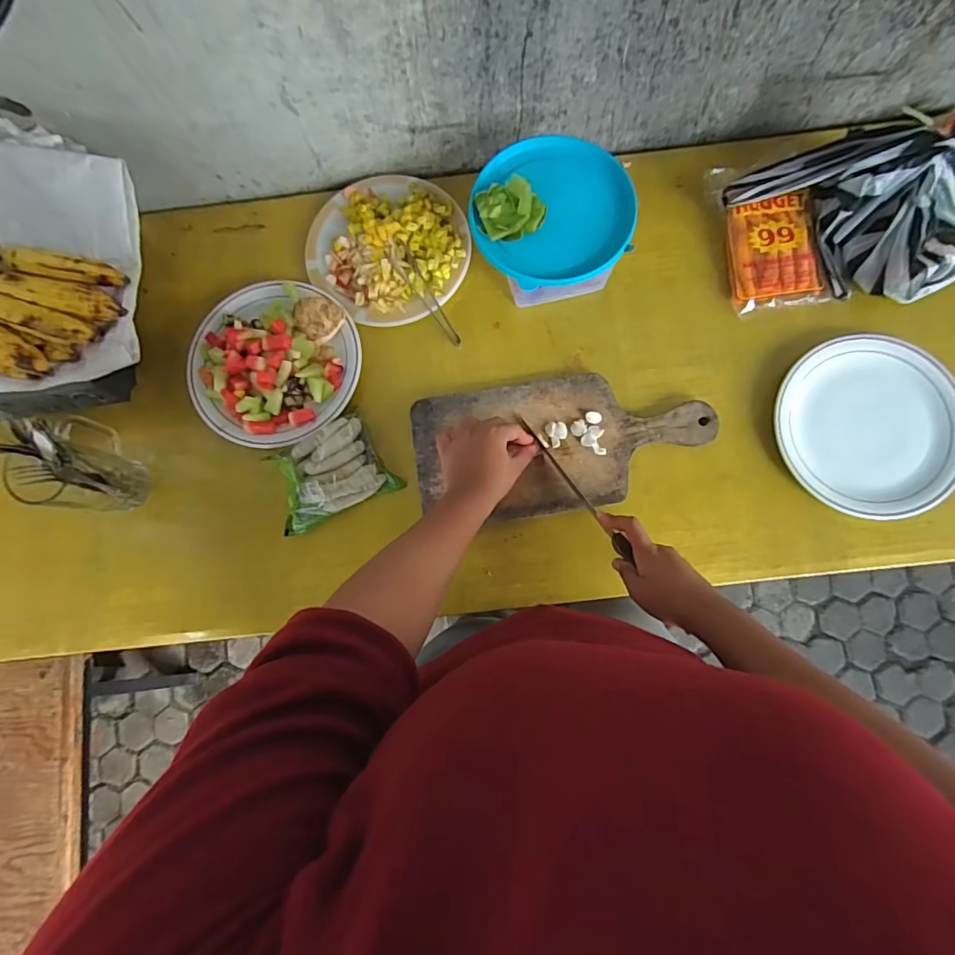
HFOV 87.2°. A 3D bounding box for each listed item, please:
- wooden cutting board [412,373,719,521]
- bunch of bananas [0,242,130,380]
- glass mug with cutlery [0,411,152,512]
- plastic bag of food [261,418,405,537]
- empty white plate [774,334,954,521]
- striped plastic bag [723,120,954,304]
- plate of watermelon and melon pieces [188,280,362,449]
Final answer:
[{"bbox_3d":[0.105,-0.041,0.621,0.363,0.014,0.170,-4,83,2],"label":"wooden cutting board"},{"bbox_3d":[-0.500,-0.195,0.533,0.189,0.070,0.155,26,79,-34],"label":"bunch of bananas"},{"bbox_3d":[-0.462,-0.018,0.571,0.081,0.151,0.098,12,83,4],"label":"glass mug with cutlery"},{"bbox_3d":[-0.183,-0.007,0.617,0.139,0.036,0.103,-25,83,-1],"label":"plastic bag of food"},{"bbox_3d":[0.471,-0.060,0.598,0.220,0.032,0.192,42,87,6],"label":"empty white plate"},{"bbox_3d":[0.467,-0.324,0.597,0.268,0.102,0.145,42,86,7],"label":"striped plastic bag"},{"bbox_3d":[-0.264,-0.149,0.635,0.211,0.043,0.213,0,84,2],"label":"plate of watermelon and melon pieces"}]

